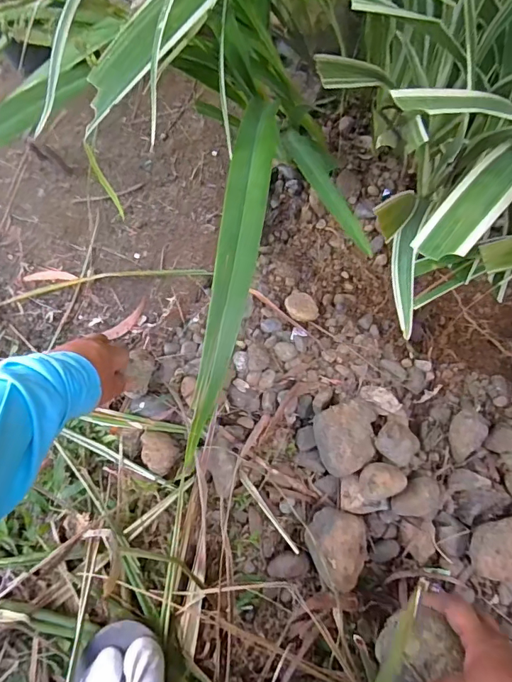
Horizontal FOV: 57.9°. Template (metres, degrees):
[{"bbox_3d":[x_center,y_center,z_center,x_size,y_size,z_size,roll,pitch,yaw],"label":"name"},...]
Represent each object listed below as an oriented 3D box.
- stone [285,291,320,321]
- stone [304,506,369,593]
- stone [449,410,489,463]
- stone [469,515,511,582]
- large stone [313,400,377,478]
[{"bbox_3d":[0.060,-0.044,0.605,0.042,0.026,0.043,6,73,2],"label":"stone"},{"bbox_3d":[0.091,0.221,0.500,0.064,0.043,0.080,-21,74,-6],"label":"stone"},{"bbox_3d":[0.244,0.109,0.533,0.036,0.036,0.059,20,74,6],"label":"stone"},{"bbox_3d":[0.262,0.215,0.481,0.077,0.047,0.056,-15,72,-4],"label":"stone"},{"bbox_3d":[0.105,0.109,0.527,0.078,0.062,0.071,0,71,1],"label":"large stone"}]

